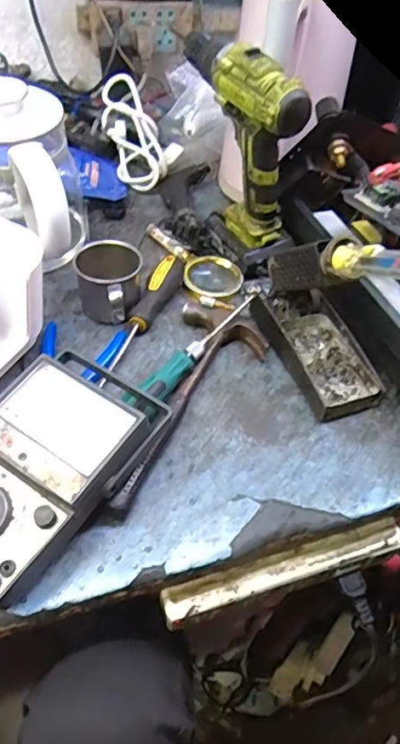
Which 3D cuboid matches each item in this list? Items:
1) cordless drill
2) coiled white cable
[{"bbox_3d":[0.044,-0.249,0.612,0.060,0.211,0.185,-20,53,-21],"label":"cordless drill"},{"bbox_3d":[-0.094,-0.341,0.781,0.083,0.062,0.177,-22,78,-22],"label":"coiled white cable"}]

